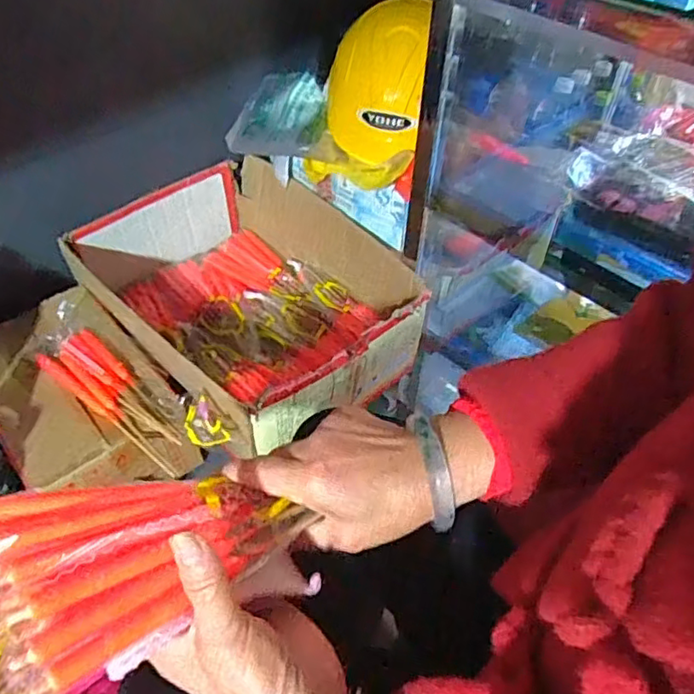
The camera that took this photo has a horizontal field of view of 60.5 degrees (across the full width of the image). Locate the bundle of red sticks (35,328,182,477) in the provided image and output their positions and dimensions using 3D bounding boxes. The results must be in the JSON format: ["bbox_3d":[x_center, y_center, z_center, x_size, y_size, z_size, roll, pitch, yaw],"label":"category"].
[{"bbox_3d":[-0.264,0.052,0.689,0.224,0.027,0.068,30,55,24],"label":"bundle of red sticks"}]

